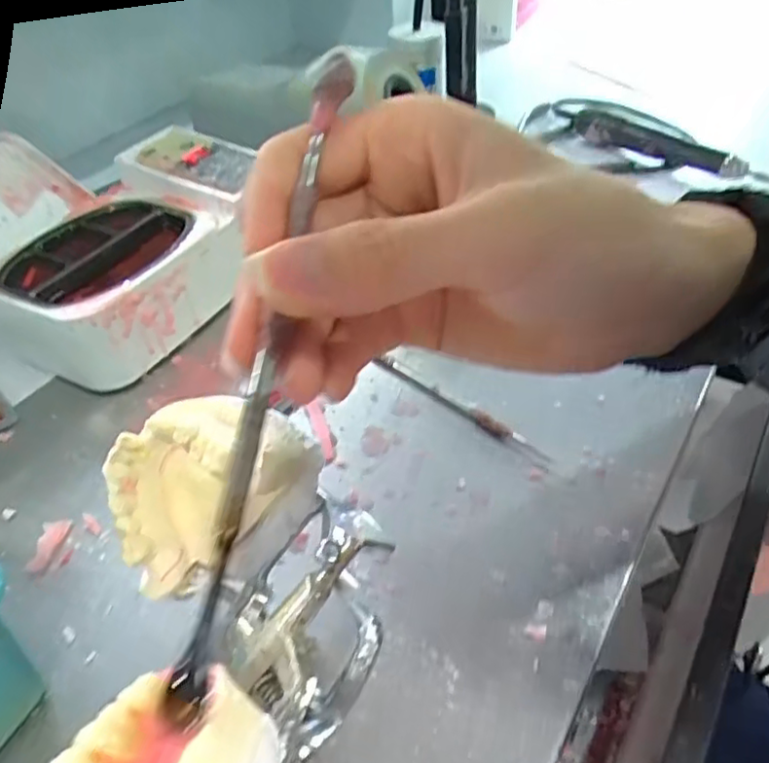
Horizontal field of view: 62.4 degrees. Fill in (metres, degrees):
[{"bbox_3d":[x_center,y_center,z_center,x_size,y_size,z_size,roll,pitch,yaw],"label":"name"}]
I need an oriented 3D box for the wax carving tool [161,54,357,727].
[{"bbox_3d":[-0.027,-0.012,0.151,0.007,0.007,0.169,5,70,13],"label":"wax carving tool"}]

